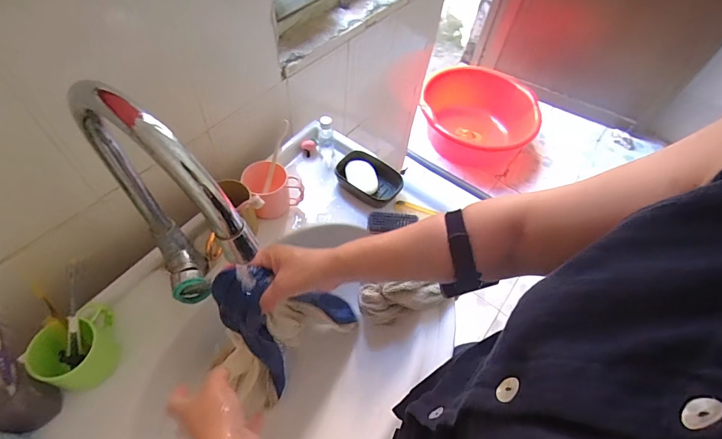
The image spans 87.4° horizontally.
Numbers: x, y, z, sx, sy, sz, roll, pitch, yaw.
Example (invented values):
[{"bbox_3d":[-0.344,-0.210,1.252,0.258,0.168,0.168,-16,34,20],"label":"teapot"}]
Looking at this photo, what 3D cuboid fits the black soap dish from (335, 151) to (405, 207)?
[{"bbox_3d":[0.013,-0.078,0.753,0.131,0.040,0.090,33,59,16],"label":"black soap dish"}]

